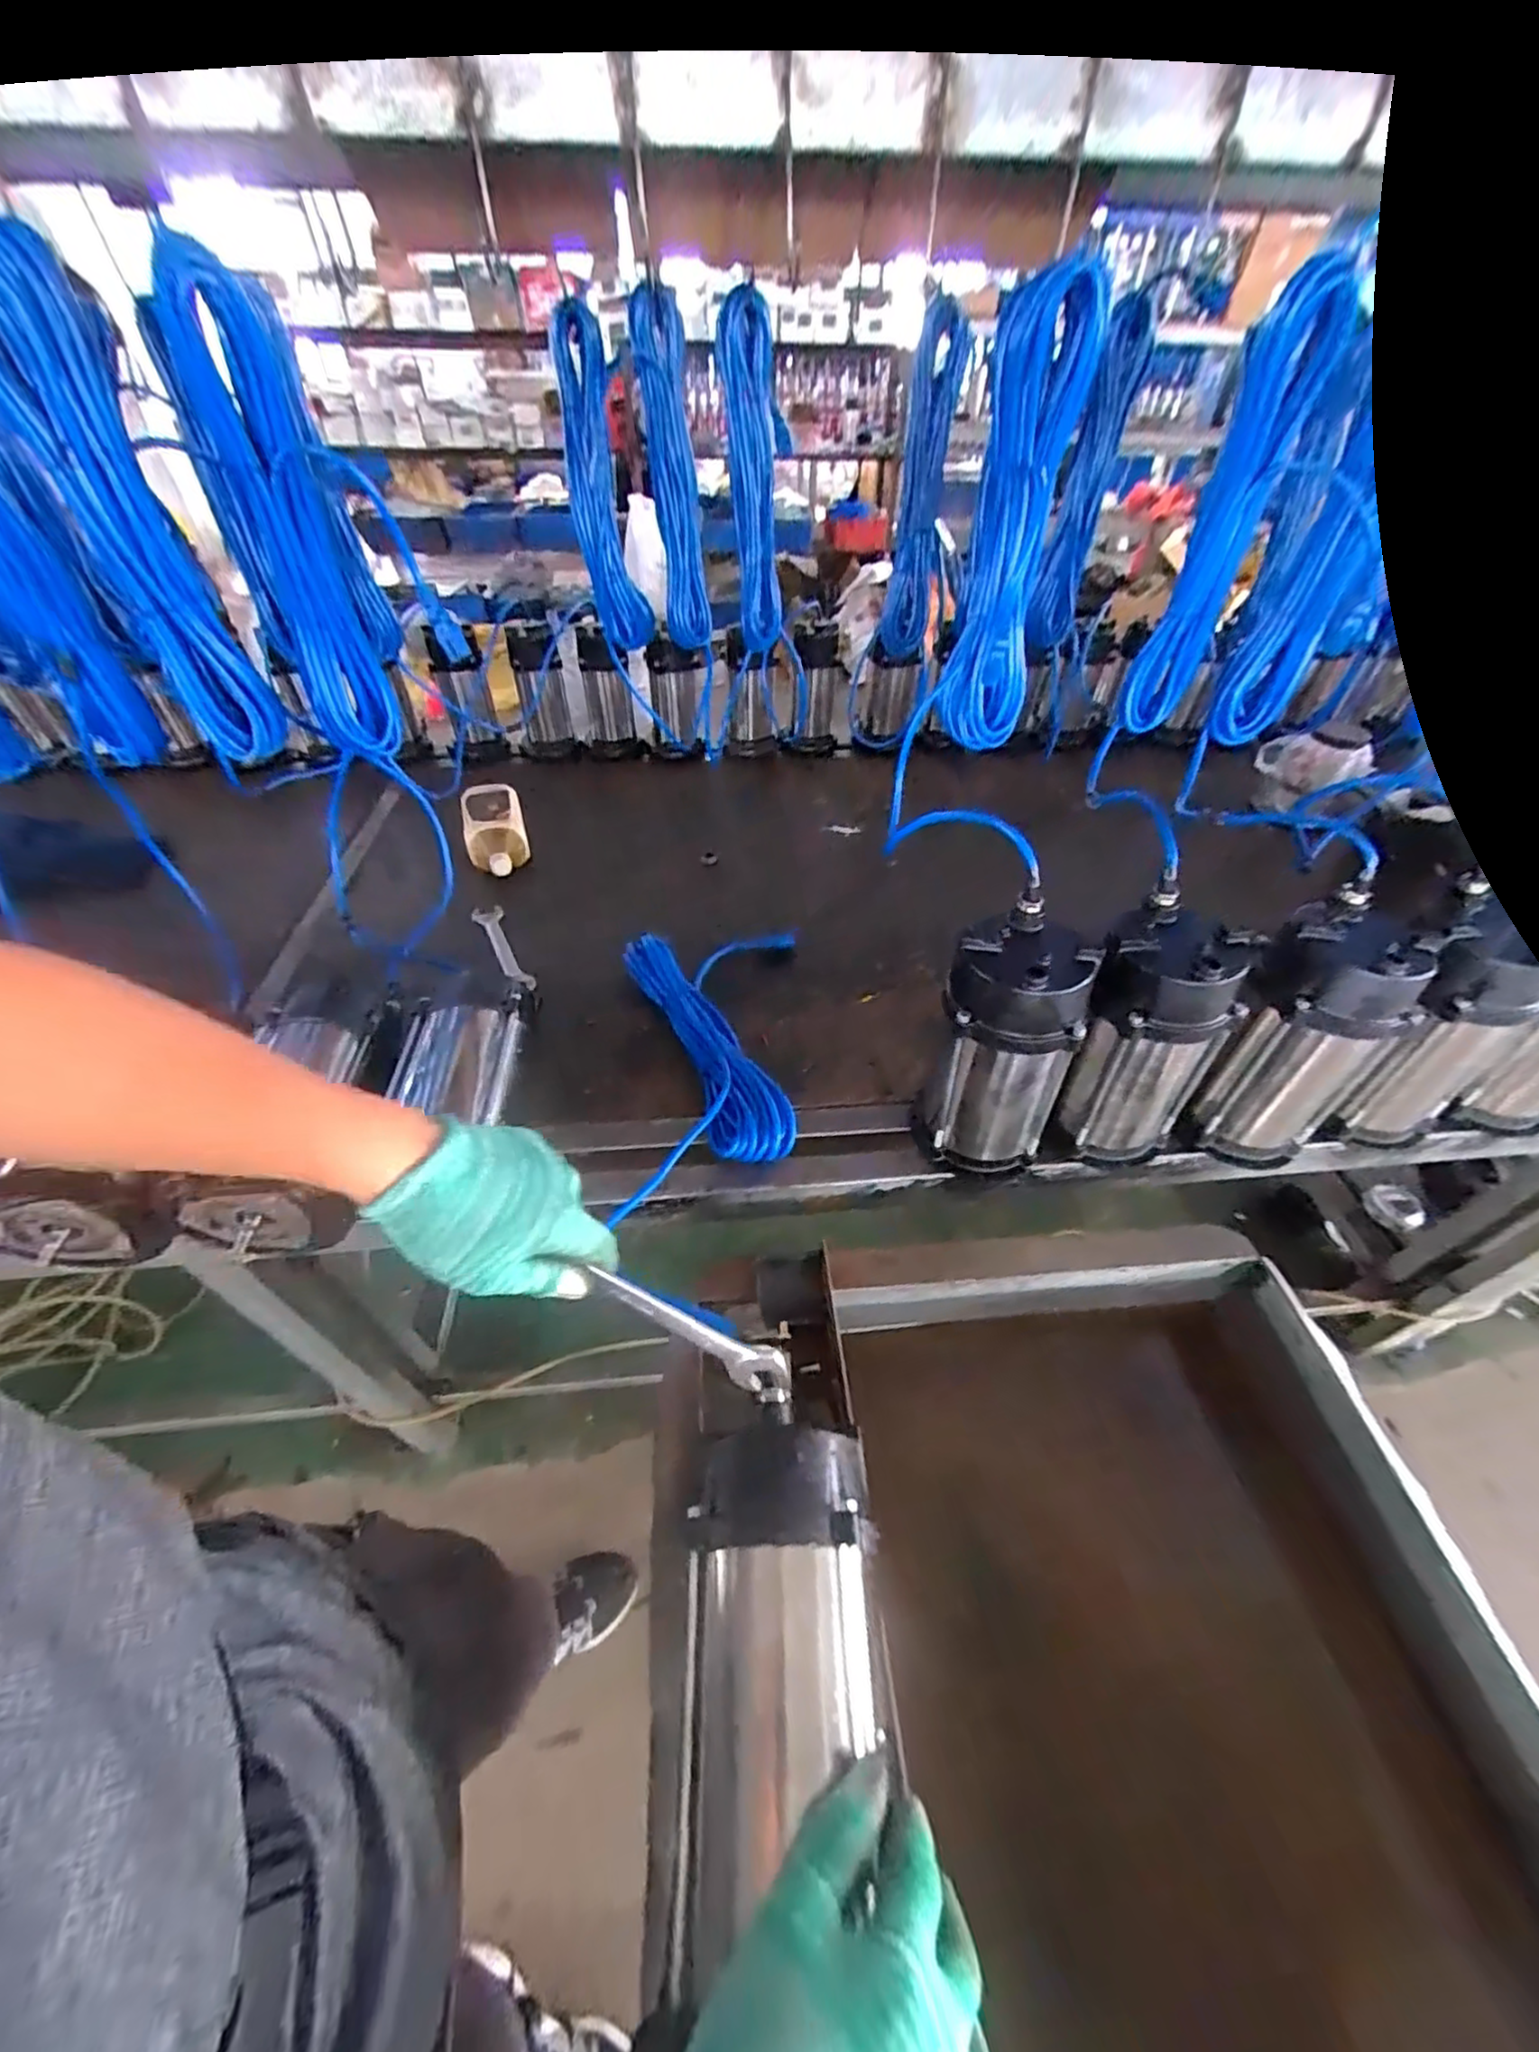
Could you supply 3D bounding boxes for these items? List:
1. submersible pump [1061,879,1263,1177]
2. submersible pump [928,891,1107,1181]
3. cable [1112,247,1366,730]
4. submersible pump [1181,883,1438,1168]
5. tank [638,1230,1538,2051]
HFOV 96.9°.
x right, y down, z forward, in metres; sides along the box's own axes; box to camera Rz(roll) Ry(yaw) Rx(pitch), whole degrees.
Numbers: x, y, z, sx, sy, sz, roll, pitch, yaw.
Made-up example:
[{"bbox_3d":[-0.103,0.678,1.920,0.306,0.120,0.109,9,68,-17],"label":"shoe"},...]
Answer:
[{"bbox_3d":[0.361,0.020,0.667,0.130,0.252,0.113,36,55,29],"label":"submersible pump"},{"bbox_3d":[0.221,0.027,0.664,0.120,0.268,0.111,7,46,6],"label":"submersible pump"},{"bbox_3d":[0.435,-0.468,0.662,0.069,0.343,0.063,15,47,13],"label":"cable"},{"bbox_3d":[0.513,0.019,0.670,0.124,0.251,0.114,36,55,29],"label":"submersible pump"},{"bbox_3d":[0.236,0.559,0.478,0.608,0.251,0.749,-3,46,-4],"label":"tank"}]

